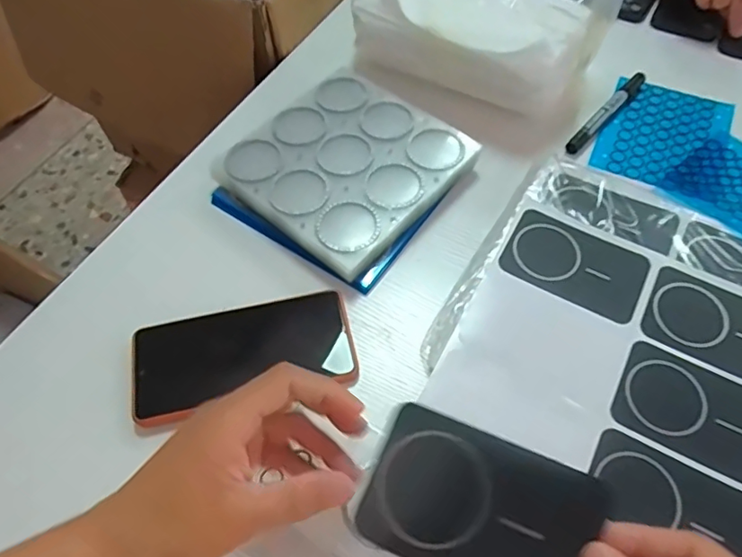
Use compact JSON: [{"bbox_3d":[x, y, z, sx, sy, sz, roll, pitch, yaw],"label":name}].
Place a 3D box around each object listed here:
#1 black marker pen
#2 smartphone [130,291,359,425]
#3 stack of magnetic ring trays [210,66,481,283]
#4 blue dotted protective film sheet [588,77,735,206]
[{"bbox_3d":[0.238,-0.168,0.541,0.015,0.011,0.137,37,65,24],"label":"black marker pen"},{"bbox_3d":[-0.095,0.058,0.407,0.162,0.014,0.075,-11,56,-5],"label":"smartphone"},{"bbox_3d":[-0.023,-0.104,0.494,0.174,0.037,0.180,38,66,24],"label":"stack of magnetic ring trays"},{"bbox_3d":[0.288,-0.140,0.528,0.113,0.008,0.153,21,60,16],"label":"blue dotted protective film sheet"}]

